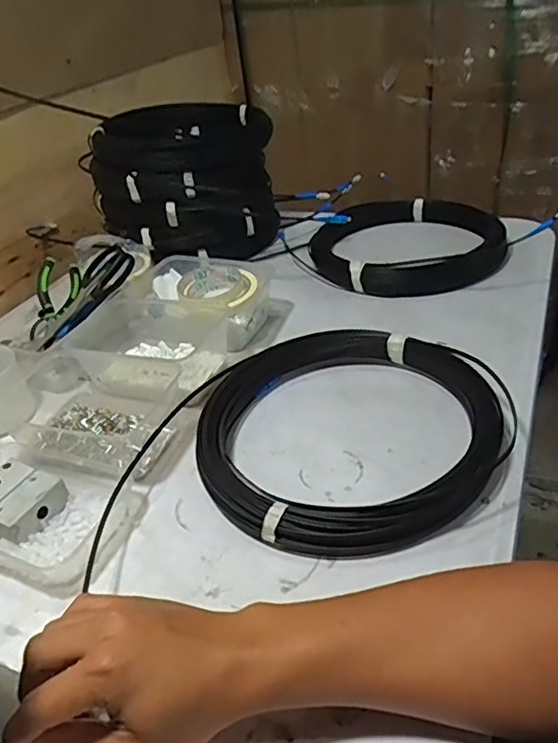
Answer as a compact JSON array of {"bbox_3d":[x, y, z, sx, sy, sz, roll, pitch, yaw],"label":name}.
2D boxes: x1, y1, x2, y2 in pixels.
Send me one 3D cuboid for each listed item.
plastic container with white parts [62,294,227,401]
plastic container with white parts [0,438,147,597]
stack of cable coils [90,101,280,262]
[{"bbox_3d":[-0.160,-0.028,0.706,0.186,0.058,0.134,13,39,29],"label":"plastic container with white parts"},{"bbox_3d":[-0.228,0.126,0.543,0.189,0.038,0.121,9,37,24],"label":"plastic container with white parts"},{"bbox_3d":[-0.149,-0.315,0.968,0.275,0.177,0.268,-9,34,-1],"label":"stack of cable coils"}]

